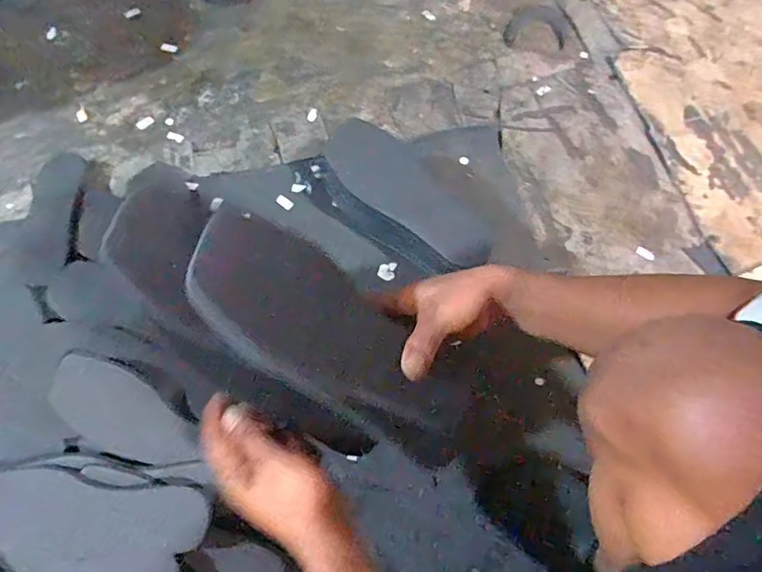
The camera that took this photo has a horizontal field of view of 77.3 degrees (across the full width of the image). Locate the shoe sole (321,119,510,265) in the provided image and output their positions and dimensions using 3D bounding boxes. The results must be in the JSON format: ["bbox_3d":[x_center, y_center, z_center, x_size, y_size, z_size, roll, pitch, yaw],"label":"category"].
[{"bbox_3d":[0.047,-0.152,0.711,0.292,0.014,0.126,33,73,10],"label":"shoe sole"}]

